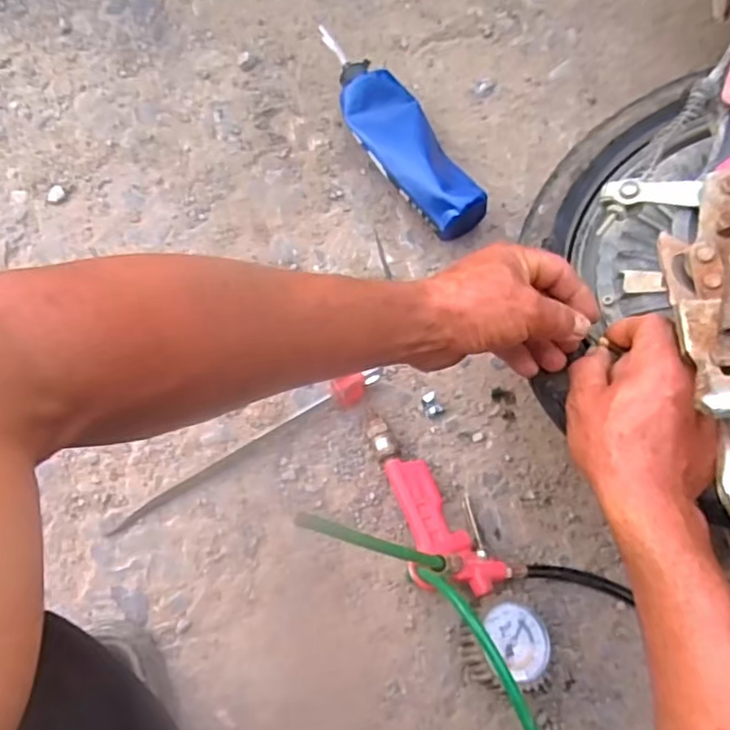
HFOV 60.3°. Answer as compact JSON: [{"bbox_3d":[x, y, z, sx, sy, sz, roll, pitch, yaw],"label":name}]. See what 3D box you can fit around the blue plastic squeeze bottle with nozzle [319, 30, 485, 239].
[{"bbox_3d":[0.028,-0.227,0.619,0.072,0.055,0.242,-29,77,-7],"label":"blue plastic squeeze bottle with nozzle"}]

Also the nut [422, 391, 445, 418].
[{"bbox_3d":[0.062,0.035,0.572,0.018,0.016,0.022,-16,76,-4],"label":"nut"}]

